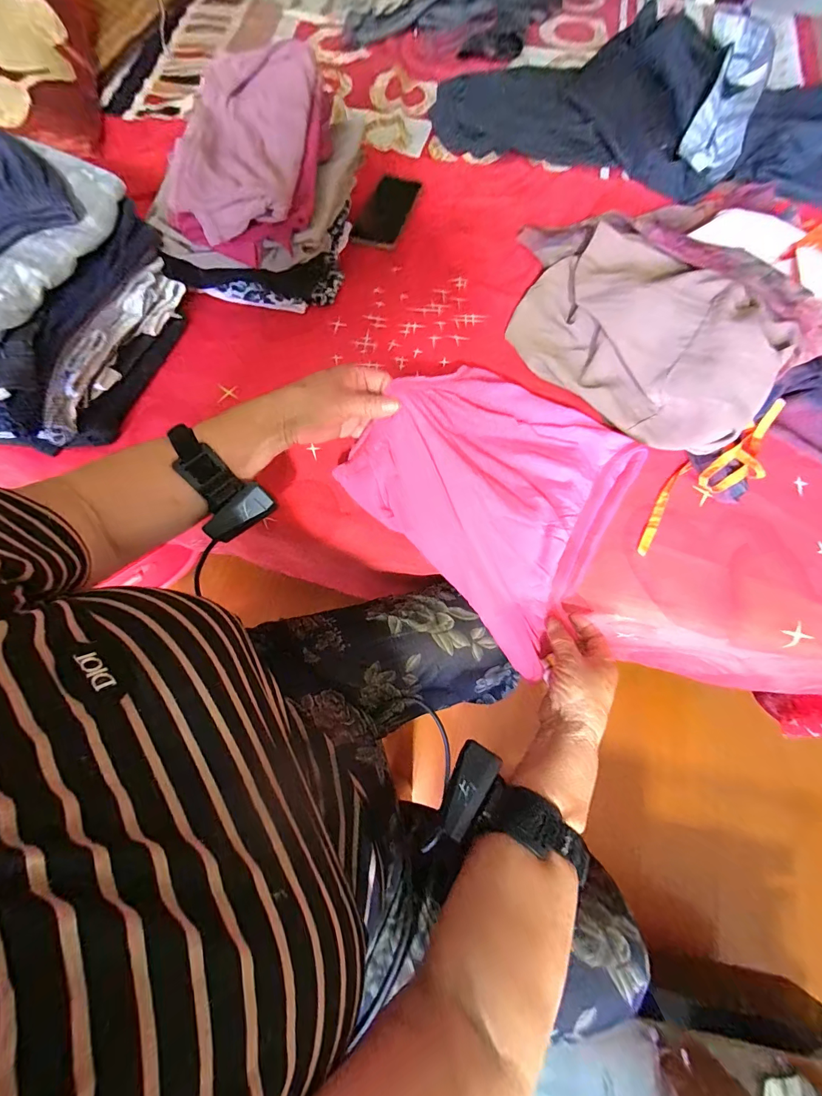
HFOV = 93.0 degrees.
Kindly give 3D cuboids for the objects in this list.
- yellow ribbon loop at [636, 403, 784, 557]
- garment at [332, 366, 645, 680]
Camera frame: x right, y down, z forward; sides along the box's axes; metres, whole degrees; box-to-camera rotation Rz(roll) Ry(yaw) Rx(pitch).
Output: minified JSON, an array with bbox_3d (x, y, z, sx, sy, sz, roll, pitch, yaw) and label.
[{"bbox_3d":[0.367,-0.092,0.459,0.275,0.047,0.056,-31,74,-11],"label":"yellow ribbon loop"},{"bbox_3d":[0.111,-0.077,0.432,0.279,0.083,0.277,42,75,12],"label":"garment"}]

